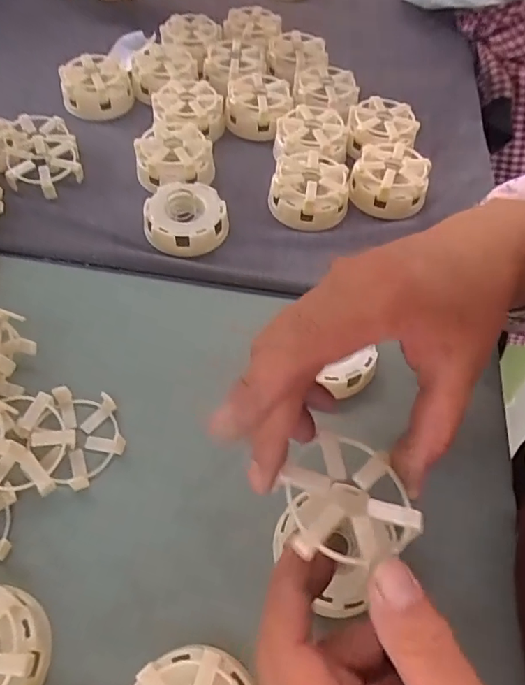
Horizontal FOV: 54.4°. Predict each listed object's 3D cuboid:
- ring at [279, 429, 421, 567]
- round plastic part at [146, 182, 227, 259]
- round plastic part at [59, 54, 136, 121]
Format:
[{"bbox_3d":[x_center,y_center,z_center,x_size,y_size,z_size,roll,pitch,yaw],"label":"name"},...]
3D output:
[{"bbox_3d":[0.037,0.065,0.220,0.052,0.011,0.056,1,57,-2],"label":"ring"},{"bbox_3d":[-0.061,-0.101,0.406,0.063,0.025,0.065,1,57,-2],"label":"round plastic part"},{"bbox_3d":[-0.163,-0.253,0.505,0.063,0.033,0.063,-7,58,-7],"label":"round plastic part"}]

